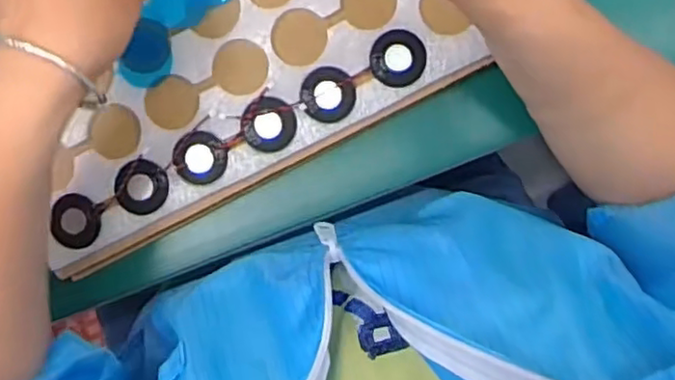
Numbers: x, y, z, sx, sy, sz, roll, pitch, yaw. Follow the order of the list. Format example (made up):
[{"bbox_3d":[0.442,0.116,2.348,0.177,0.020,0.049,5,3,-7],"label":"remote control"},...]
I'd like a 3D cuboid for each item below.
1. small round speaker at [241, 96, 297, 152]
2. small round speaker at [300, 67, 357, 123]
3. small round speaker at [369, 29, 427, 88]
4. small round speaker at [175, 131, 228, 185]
[{"bbox_3d":[-0.042,-0.040,0.408,0.033,0.004,0.032,0,89,4],"label":"small round speaker"},{"bbox_3d":[-0.006,-0.059,0.406,0.033,0.004,0.033,0,89,4],"label":"small round speaker"},{"bbox_3d":[0.037,-0.080,0.404,0.033,0.004,0.034,0,89,4],"label":"small round speaker"},{"bbox_3d":[-0.085,-0.020,0.412,0.030,0.004,0.033,0,89,4],"label":"small round speaker"}]

